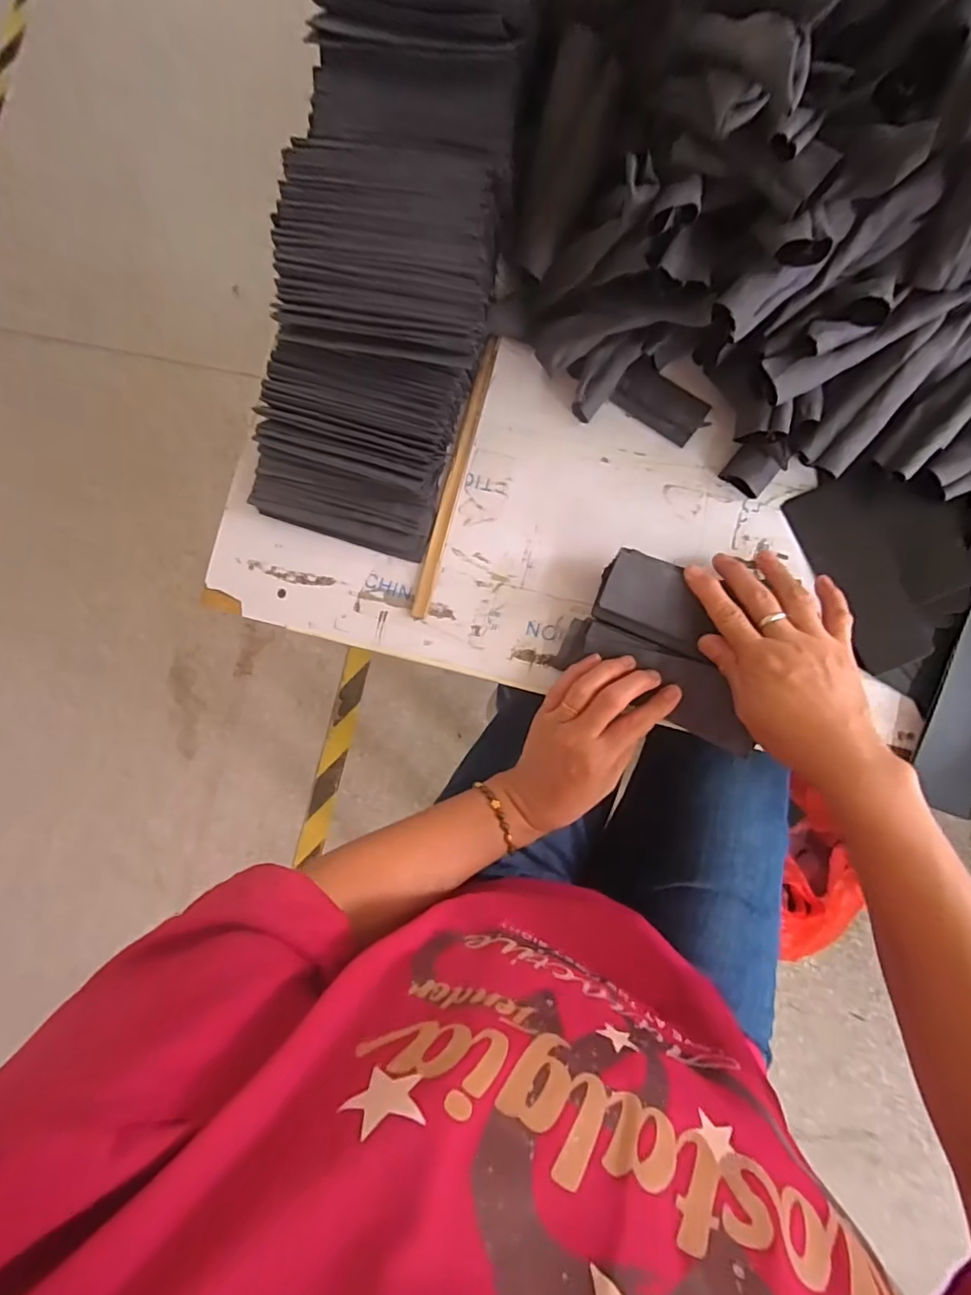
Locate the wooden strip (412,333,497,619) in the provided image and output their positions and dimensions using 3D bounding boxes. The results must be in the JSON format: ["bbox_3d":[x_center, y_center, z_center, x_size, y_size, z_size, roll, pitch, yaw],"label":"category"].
[{"bbox_3d":[-0.025,-0.144,0.476,0.015,0.005,0.243,14,88,7],"label":"wooden strip"}]

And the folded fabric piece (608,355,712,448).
[{"bbox_3d":[0.144,-0.199,0.460,0.073,0.012,0.041,34,90,8],"label":"folded fabric piece"}]

